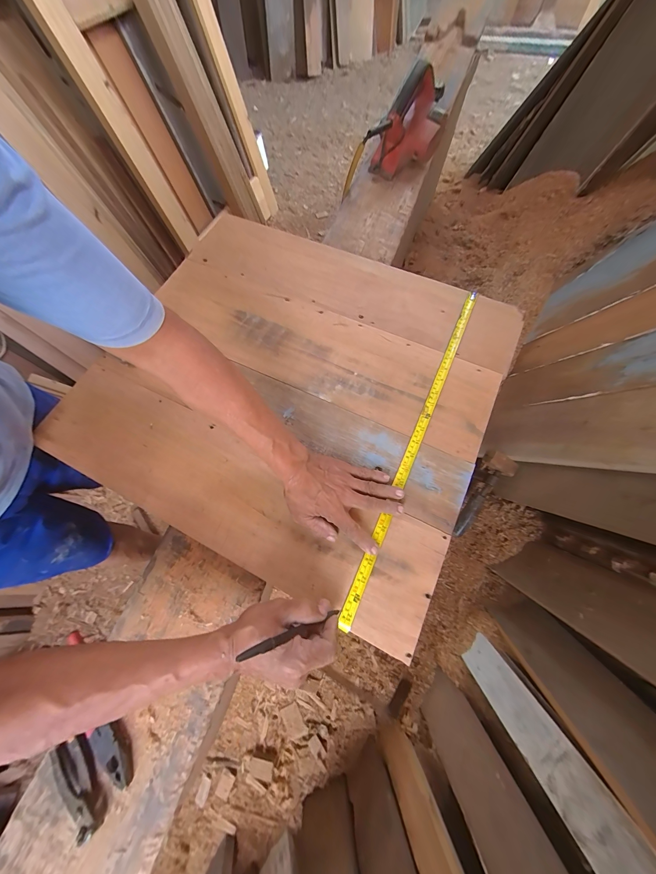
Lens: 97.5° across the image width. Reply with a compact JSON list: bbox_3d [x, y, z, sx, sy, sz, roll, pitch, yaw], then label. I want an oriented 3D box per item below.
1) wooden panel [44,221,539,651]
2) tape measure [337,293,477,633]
[{"bbox_3d":[-0.064,-0.114,0.530,0.682,0.024,0.627,25,73,9],"label":"wooden panel"},{"bbox_3d":[0.156,-0.011,0.487,0.020,0.010,0.634,24,72,9],"label":"tape measure"}]

